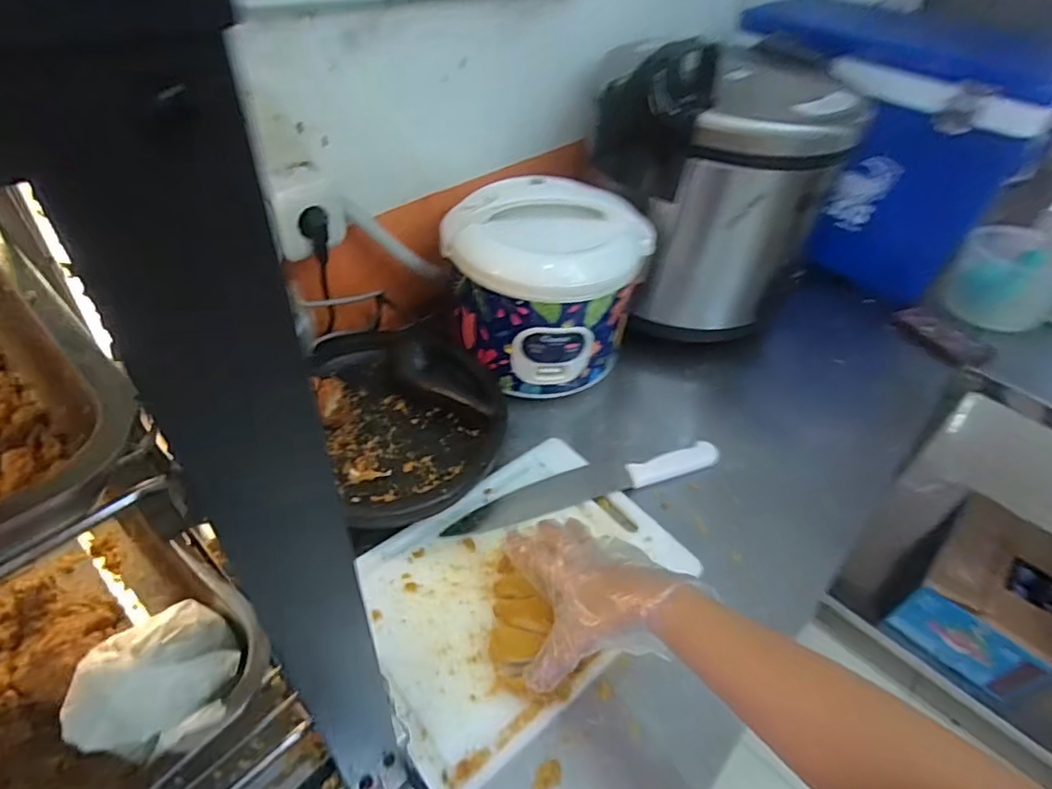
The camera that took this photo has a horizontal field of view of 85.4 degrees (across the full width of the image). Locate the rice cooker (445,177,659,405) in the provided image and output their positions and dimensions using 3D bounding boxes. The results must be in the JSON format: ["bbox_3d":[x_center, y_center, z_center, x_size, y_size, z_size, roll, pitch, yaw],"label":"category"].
[{"bbox_3d":[0.025,-0.144,0.765,0.214,0.213,0.214,28,48,21],"label":"rice cooker"}]

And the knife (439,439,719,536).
[{"bbox_3d":[0.079,0.108,0.700,0.362,0.018,0.047,-12,48,-18],"label":"knife"}]

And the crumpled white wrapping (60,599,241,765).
[{"bbox_3d":[-0.191,0.155,0.298,0.074,0.047,0.065,-15,48,-20],"label":"crumpled white wrapping"}]

